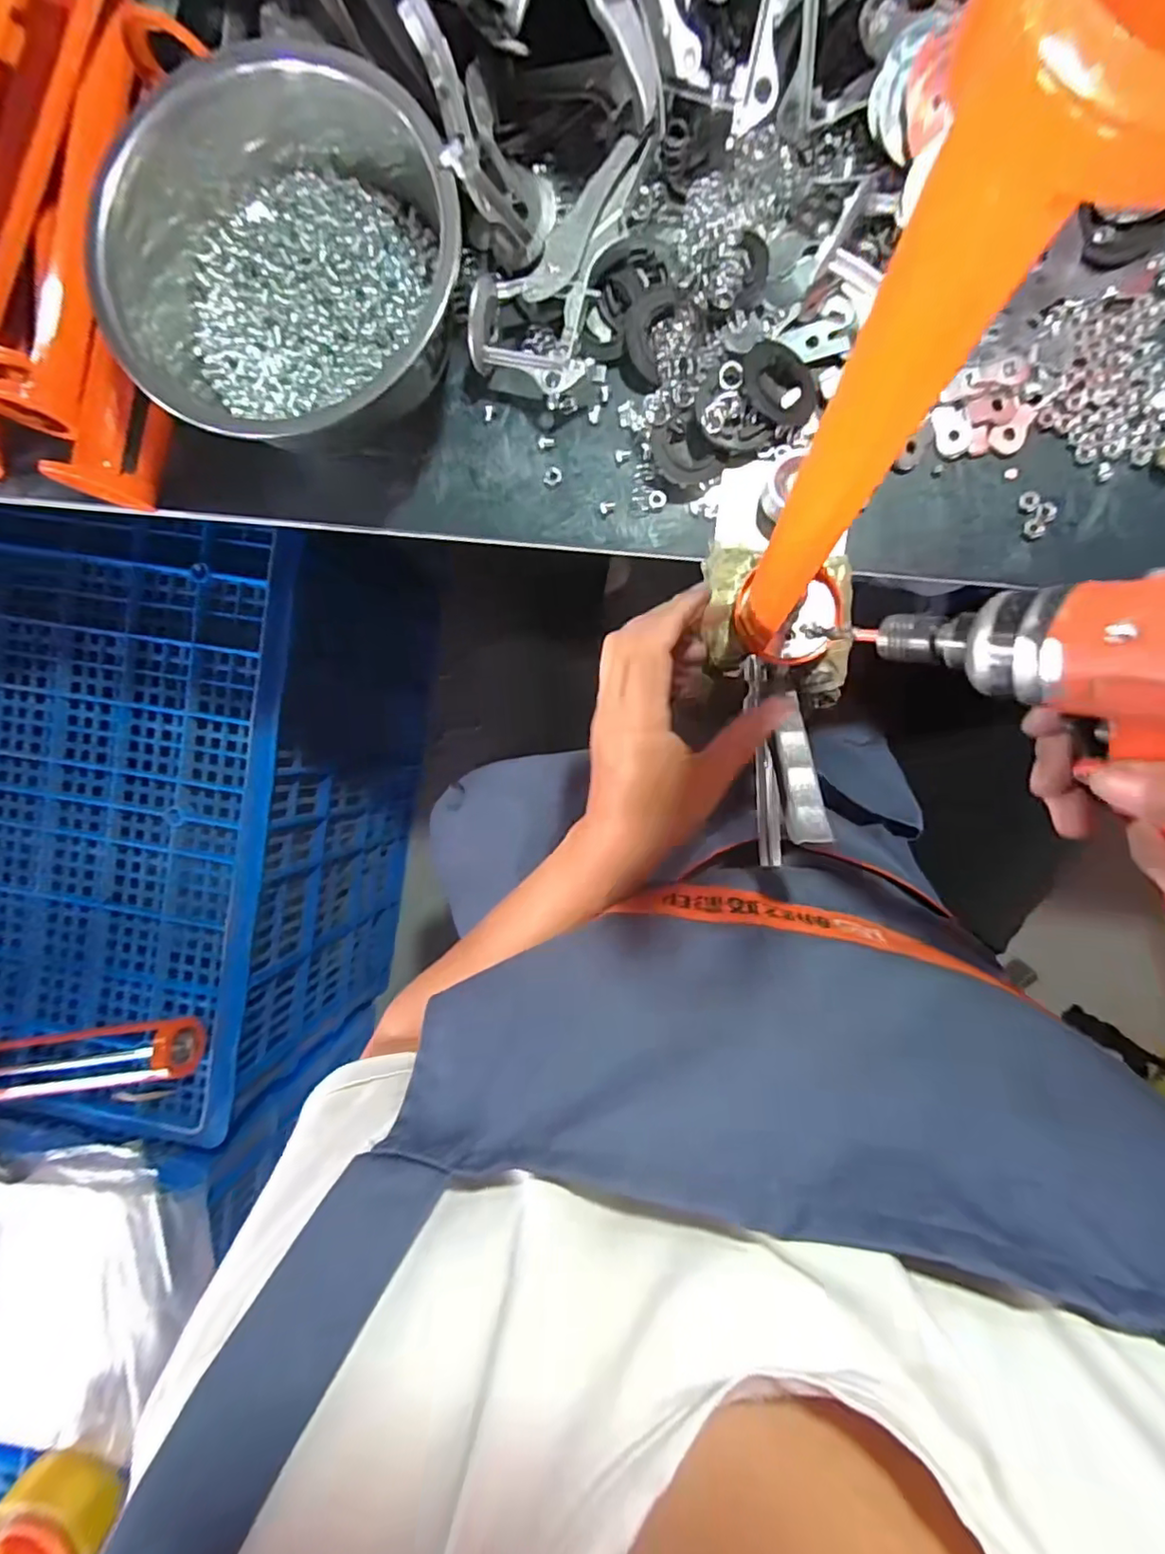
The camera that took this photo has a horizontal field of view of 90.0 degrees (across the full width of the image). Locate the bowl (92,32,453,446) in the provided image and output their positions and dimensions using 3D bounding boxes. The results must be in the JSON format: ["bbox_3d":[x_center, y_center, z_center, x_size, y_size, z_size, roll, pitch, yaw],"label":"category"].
[{"bbox_3d":[-0.162,-0.292,0.317,0.184,0.074,0.194,0,92,4],"label":"bowl"}]

